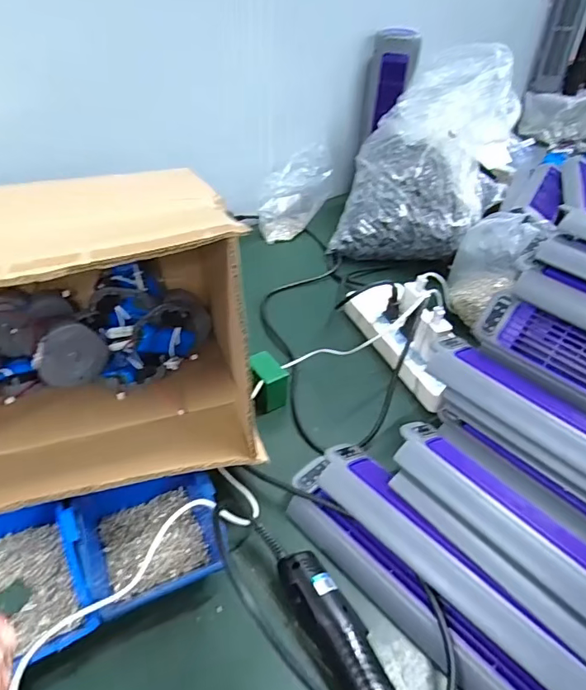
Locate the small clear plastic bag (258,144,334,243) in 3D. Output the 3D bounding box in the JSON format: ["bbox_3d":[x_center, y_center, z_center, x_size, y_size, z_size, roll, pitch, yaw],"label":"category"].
[{"bbox_3d":[0.008,-0.298,0.940,0.074,0.120,0.218,20,43,19],"label":"small clear plastic bag"}]

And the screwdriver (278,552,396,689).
[{"bbox_3d":[0.061,0.257,0.360,0.043,0.040,0.228,-19,45,-24],"label":"screwdriver"}]

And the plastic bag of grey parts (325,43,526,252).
[{"bbox_3d":[0.216,-0.305,0.807,0.241,0.284,0.195,14,42,13],"label":"plastic bag of grey parts"}]

